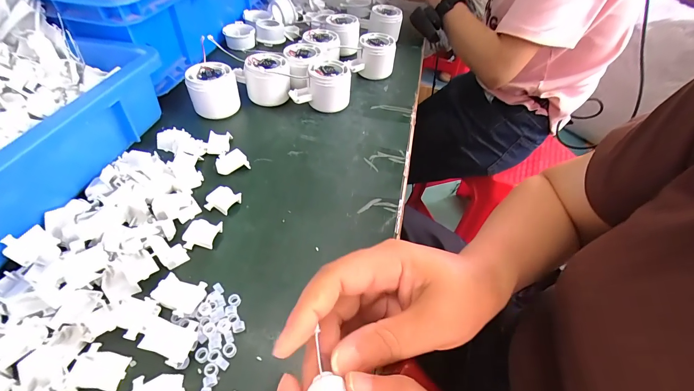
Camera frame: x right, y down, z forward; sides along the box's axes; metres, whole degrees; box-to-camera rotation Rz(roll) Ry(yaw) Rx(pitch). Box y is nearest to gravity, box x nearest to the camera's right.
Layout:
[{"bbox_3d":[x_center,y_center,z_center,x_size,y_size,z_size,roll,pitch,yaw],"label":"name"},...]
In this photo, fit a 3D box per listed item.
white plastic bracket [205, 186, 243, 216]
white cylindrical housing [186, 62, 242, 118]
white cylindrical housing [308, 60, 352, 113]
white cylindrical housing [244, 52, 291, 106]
[{"bbox_3d":[-0.123,0.005,0.315,0.031,0.011,0.028,29,52,18],"label":"white plastic bracket"},{"bbox_3d":[-0.172,-0.137,0.406,0.055,0.047,0.055,-19,53,-21],"label":"white cylindrical housing"},{"bbox_3d":[-0.025,-0.145,0.427,0.059,0.052,0.060,3,48,-4],"label":"white cylindrical housing"},{"bbox_3d":[-0.105,-0.152,0.424,0.057,0.053,0.056,-4,49,-10],"label":"white cylindrical housing"}]

